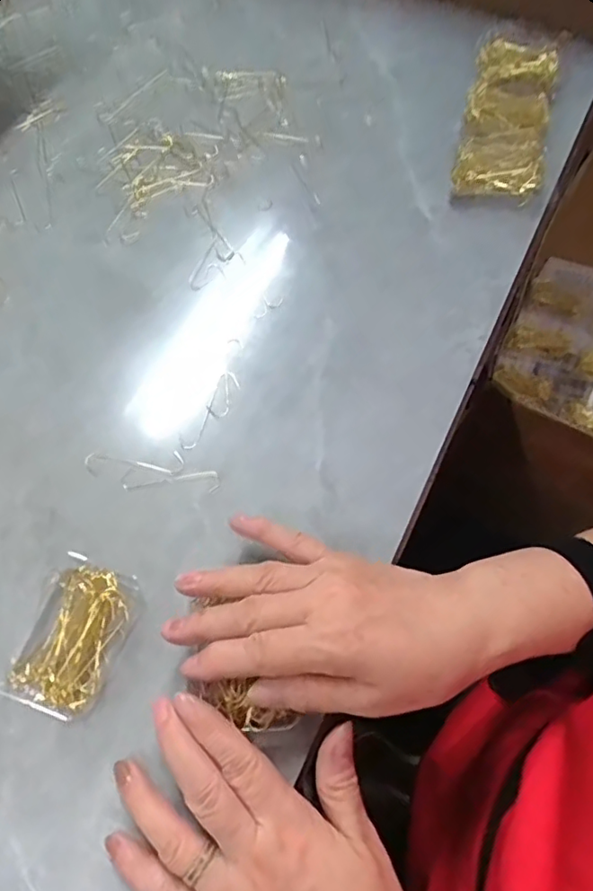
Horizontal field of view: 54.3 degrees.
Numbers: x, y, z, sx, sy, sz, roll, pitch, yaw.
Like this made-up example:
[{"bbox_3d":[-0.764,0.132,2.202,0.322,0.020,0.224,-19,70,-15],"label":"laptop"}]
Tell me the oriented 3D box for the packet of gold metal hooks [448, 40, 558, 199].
[{"bbox_3d":[0.174,-0.274,0.481,0.064,0.032,0.192,15,66,7],"label":"packet of gold metal hooks"}]

